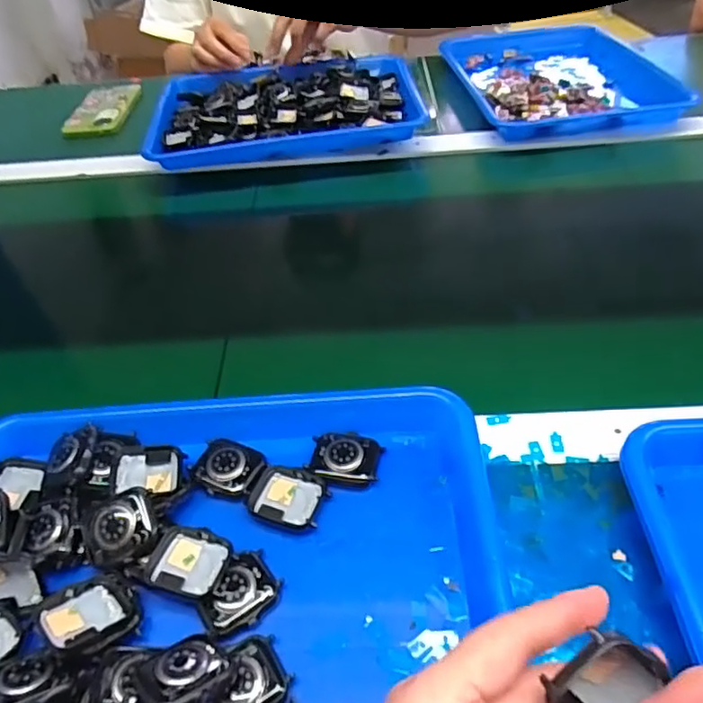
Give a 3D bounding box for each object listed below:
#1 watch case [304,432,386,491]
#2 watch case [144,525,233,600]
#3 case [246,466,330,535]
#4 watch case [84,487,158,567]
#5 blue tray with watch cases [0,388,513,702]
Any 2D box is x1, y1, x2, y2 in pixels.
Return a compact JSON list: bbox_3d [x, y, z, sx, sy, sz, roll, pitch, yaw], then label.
[{"bbox_3d":[-0.005,0.069,0.385,0.045,0.012,0.037,8,47,14],"label":"watch case"},{"bbox_3d":[-0.091,0.119,0.336,0.044,0.009,0.036,7,47,13],"label":"watch case"},{"bbox_3d":[-0.039,0.091,0.368,0.044,0.007,0.036,14,49,19],"label":"case"},{"bbox_3d":[-0.135,0.101,0.345,0.039,0.017,0.042,-21,47,-14],"label":"watch case"},{"bbox_3d":[-0.083,0.129,0.325,0.325,0.036,0.250,-4,46,3],"label":"blue tray with watch cases"}]

